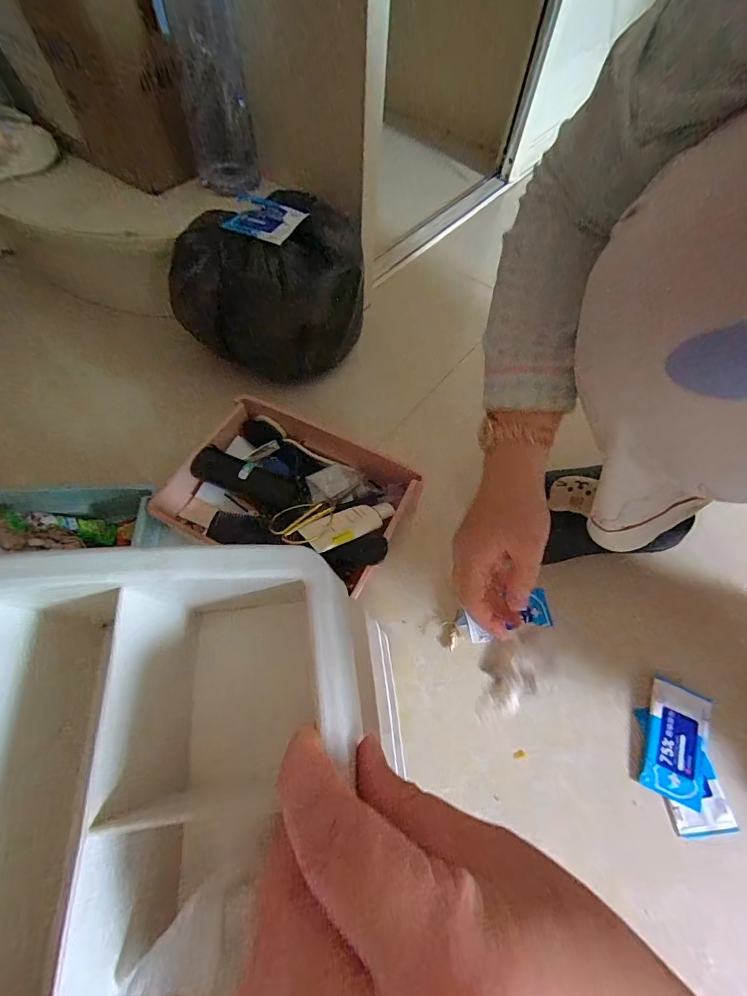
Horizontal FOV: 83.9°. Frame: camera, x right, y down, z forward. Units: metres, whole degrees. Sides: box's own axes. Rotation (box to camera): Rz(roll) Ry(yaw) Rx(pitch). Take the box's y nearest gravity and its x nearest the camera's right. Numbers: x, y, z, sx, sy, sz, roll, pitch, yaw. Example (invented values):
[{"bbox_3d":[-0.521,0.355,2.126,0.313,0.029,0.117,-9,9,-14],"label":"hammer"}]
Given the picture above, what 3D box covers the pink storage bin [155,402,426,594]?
[{"bbox_3d":[-0.096,-0.005,0.501,0.262,0.076,0.184,24,61,9],"label":"pink storage bin"}]

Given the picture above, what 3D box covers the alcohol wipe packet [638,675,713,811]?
[{"bbox_3d":[0.308,0.246,0.424,0.054,0.005,0.105,21,67,14],"label":"alcohol wipe packet"}]

